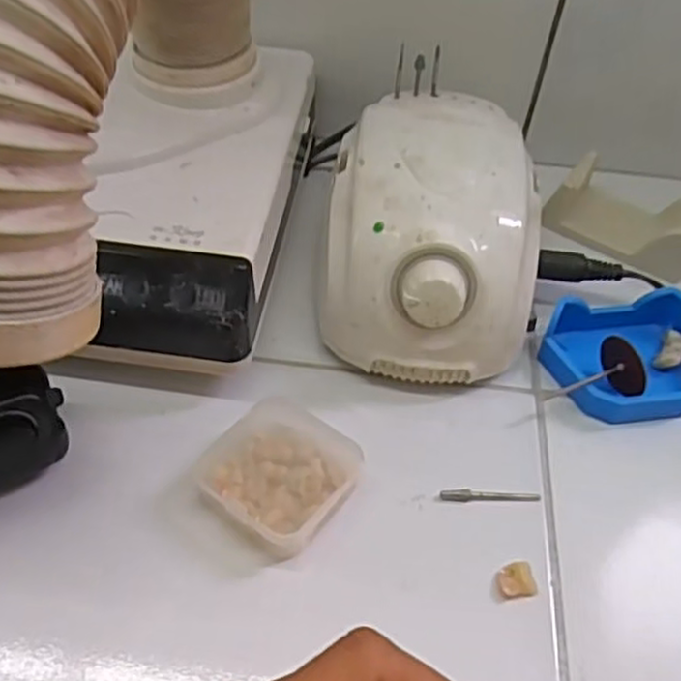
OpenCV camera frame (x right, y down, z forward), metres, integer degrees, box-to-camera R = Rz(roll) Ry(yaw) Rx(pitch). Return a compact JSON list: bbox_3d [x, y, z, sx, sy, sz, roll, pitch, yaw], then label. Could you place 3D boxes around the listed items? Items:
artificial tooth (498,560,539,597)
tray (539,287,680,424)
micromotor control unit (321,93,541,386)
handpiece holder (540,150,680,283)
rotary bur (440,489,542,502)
[{"bbox_3d":[0.071,0.096,0.287,0.015,0.007,0.013,-5,51,-8],"label":"artificial tooth"},{"bbox_3d":[0.144,0.009,0.354,0.079,0.025,0.063,-4,50,-7],"label":"tray"},{"bbox_3d":[0.048,-0.053,0.360,0.107,0.079,0.139,4,50,-1],"label":"micromotor control unit"},{"bbox_3d":[0.172,-0.075,0.423,0.086,0.029,0.053,30,55,20],"label":"handpiece holder"},{"bbox_3d":[0.066,0.068,0.312,0.043,0.004,0.004,2,50,-3],"label":"rotary bur"}]

